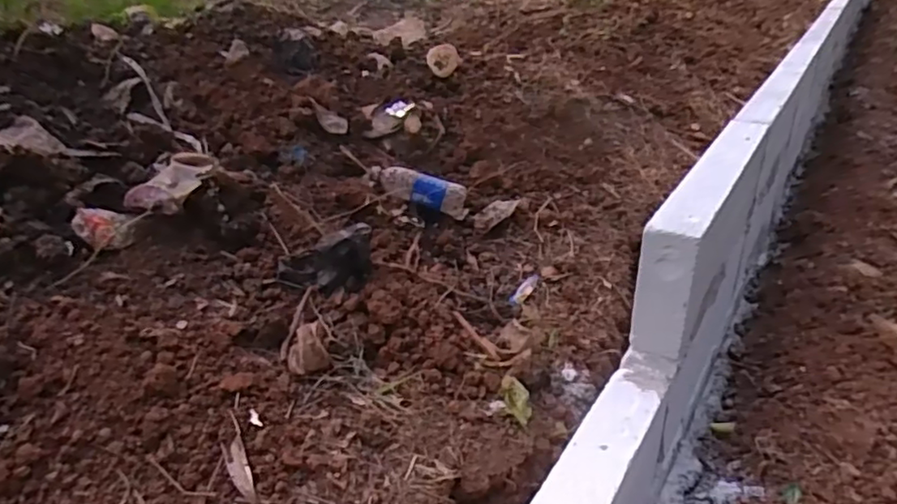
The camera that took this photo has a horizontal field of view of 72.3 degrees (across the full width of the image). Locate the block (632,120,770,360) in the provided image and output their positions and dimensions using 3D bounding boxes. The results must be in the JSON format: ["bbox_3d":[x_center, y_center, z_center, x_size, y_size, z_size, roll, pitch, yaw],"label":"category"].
[{"bbox_3d":[0.451,-0.057,1.053,0.075,0.188,0.578,12,31,31],"label":"block"}]

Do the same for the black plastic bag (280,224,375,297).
[{"bbox_3d":[-0.199,0.009,1.005,0.153,0.097,0.100,-5,26,-1],"label":"black plastic bag"}]

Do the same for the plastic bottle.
[{"bbox_3d":[-0.055,-0.127,1.273,0.213,0.070,0.079,19,25,-7],"label":"plastic bottle"}]

